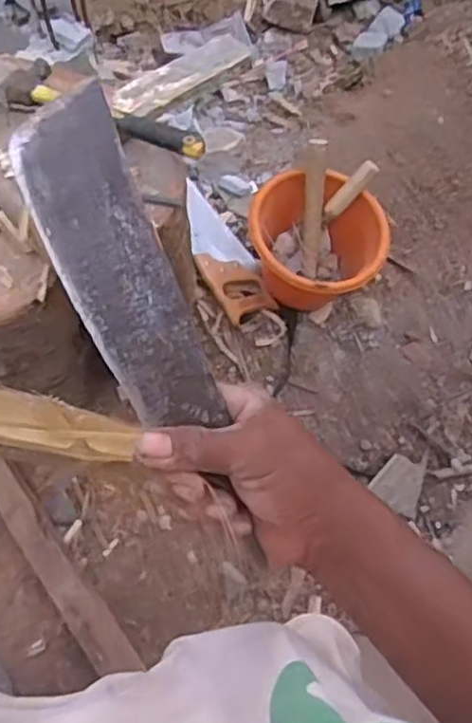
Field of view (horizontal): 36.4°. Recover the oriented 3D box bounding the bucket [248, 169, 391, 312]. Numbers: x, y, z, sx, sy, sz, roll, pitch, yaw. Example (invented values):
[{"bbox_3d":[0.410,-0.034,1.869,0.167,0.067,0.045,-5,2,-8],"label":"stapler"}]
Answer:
[{"bbox_3d":[0.145,-0.207,1.367,0.250,0.195,0.238,1,67,-2],"label":"bucket"}]

